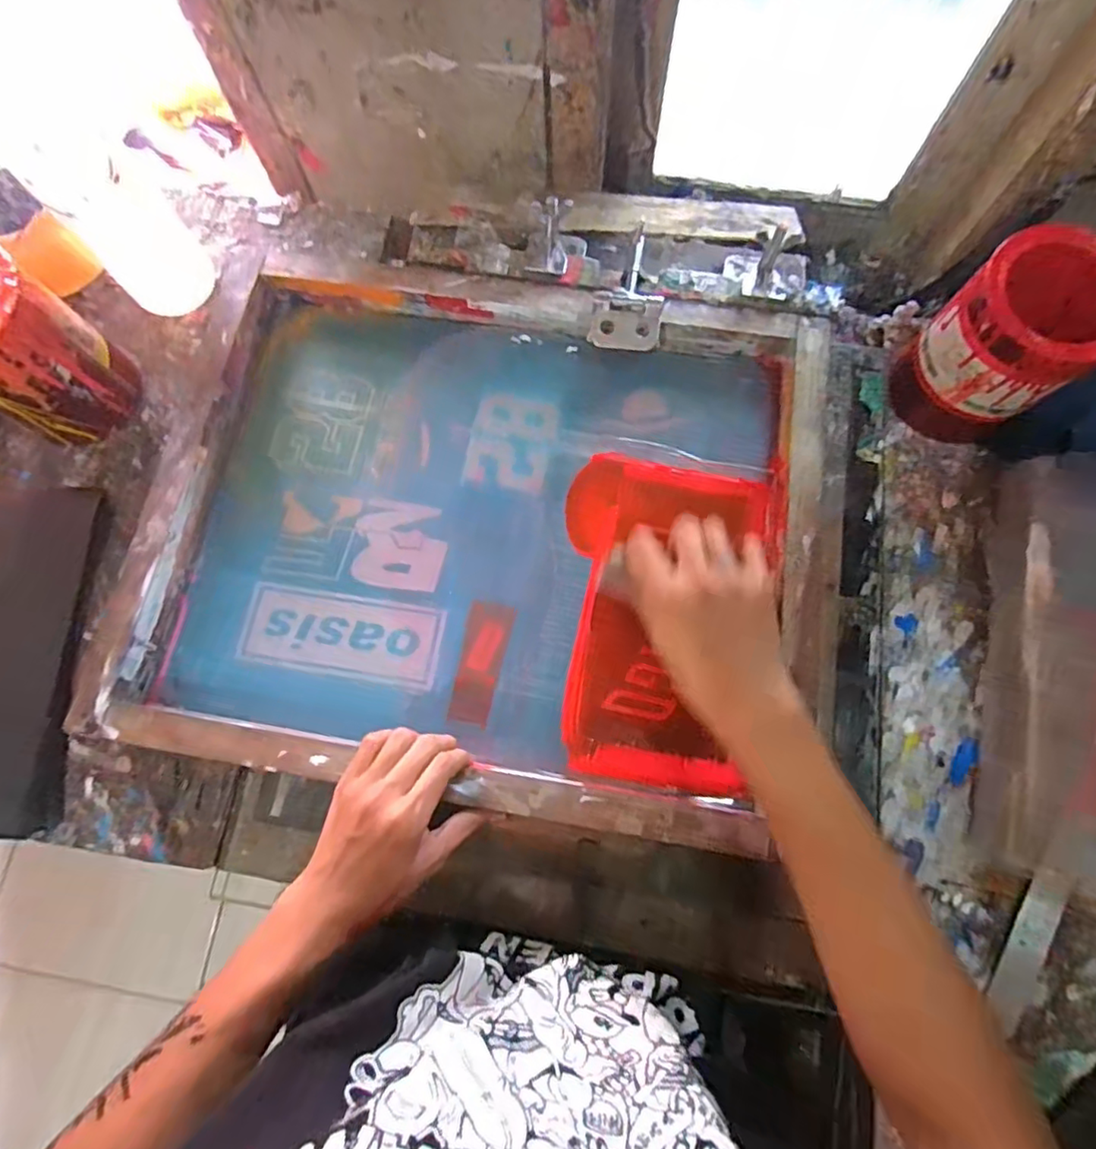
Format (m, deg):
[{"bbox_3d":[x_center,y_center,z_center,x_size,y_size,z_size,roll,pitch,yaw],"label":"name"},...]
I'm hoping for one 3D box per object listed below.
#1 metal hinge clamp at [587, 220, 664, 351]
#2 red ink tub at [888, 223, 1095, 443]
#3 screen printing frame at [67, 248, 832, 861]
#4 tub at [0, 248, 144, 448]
[{"bbox_3d":[0.077,-0.256,0.535,0.060,0.031,0.105,13,76,4],"label":"metal hinge clamp"},{"bbox_3d":[0.366,-0.184,0.475,0.110,0.121,0.106,0,75,1],"label":"red ink tub"},{"bbox_3d":[-0.049,-0.048,0.505,0.540,0.052,0.440,9,75,4],"label":"screen printing frame"},{"bbox_3d":[-0.453,-0.193,0.511,0.113,0.143,0.104,0,75,1],"label":"tub"}]

